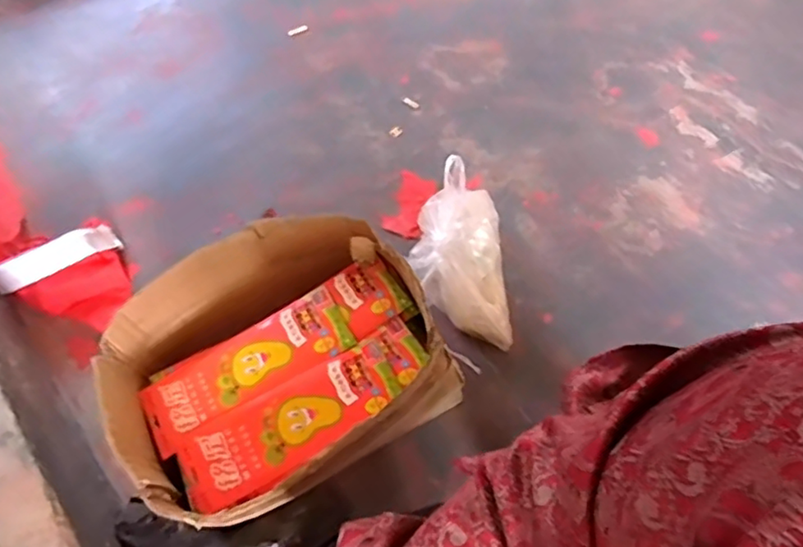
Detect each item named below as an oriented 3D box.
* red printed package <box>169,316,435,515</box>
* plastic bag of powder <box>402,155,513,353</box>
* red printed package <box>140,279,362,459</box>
[{"bbox_3d":[-0.103,0.154,0.651,0.287,0.019,0.085,-30,65,-11],"label":"red printed package"},{"bbox_3d":[0.085,-0.024,0.850,0.131,0.143,0.217,-5,62,4],"label":"plastic bag of powder"},{"bbox_3d":[-0.177,0.106,0.681,0.242,0.024,0.089,-27,65,-10],"label":"red printed package"}]

